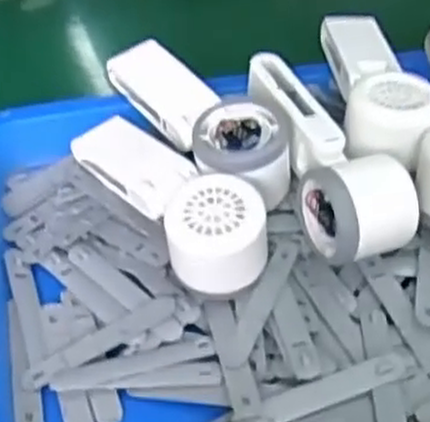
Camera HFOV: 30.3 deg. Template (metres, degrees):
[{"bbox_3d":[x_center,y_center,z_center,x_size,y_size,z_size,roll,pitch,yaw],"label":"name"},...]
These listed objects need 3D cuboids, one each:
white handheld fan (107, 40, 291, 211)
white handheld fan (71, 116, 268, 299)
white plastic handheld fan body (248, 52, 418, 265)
[{"bbox_3d":[-0.009,-0.061,0.529,0.063,0.052,0.167,-22,47,-21],"label":"white handheld fan"},{"bbox_3d":[-0.030,-0.013,0.493,0.054,0.054,0.165,-23,47,-22],"label":"white handheld fan"},{"bbox_3d":[0.068,-0.034,0.507,0.055,0.059,0.161,-15,45,-14],"label":"white plastic handheld fan body"}]

